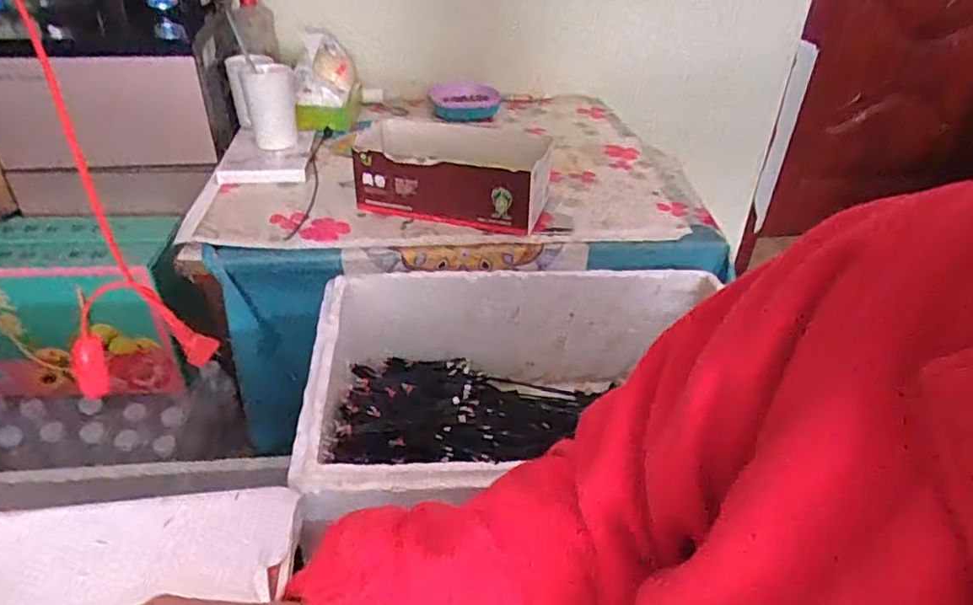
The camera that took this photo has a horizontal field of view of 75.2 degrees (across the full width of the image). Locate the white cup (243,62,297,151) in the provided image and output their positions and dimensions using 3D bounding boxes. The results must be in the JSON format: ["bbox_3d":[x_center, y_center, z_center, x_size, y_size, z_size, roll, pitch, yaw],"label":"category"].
[{"bbox_3d":[-0.347,-0.315,1.025,0.075,0.122,0.079,-8,37,-15],"label":"white cup"}]

